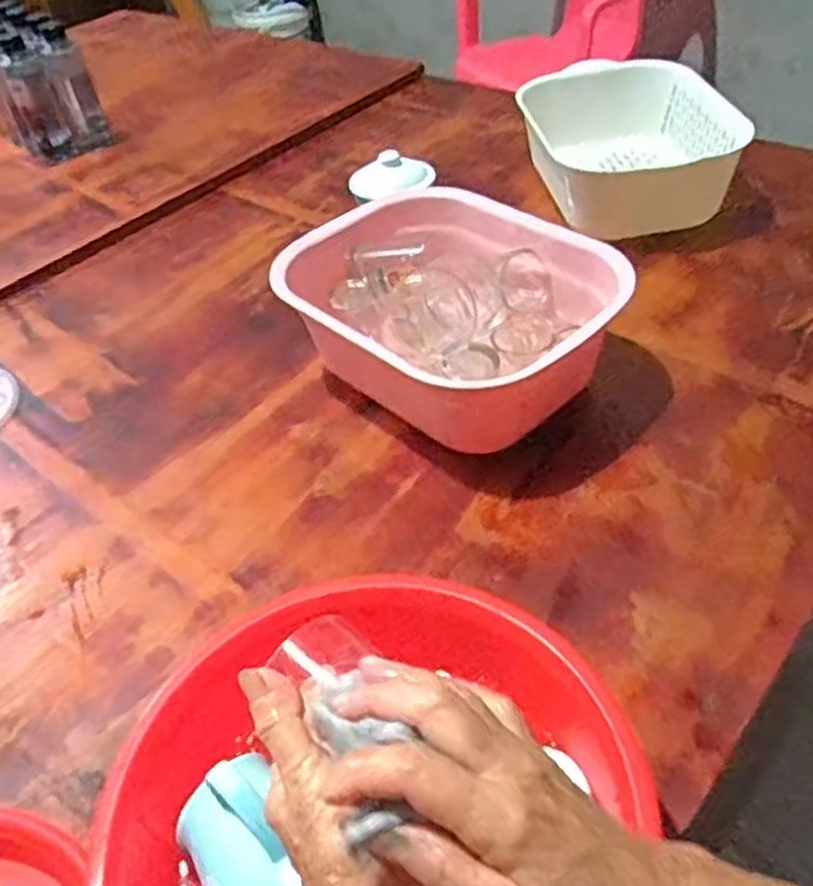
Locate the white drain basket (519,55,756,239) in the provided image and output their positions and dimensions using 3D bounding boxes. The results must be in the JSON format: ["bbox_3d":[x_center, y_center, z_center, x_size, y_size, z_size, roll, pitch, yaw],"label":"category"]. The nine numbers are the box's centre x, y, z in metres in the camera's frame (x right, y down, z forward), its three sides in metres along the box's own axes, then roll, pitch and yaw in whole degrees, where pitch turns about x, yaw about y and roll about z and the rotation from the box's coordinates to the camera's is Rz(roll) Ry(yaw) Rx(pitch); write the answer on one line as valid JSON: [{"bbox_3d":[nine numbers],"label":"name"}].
[{"bbox_3d":[0.260,-0.342,0.939,0.218,0.104,0.258,-11,45,-3],"label":"white drain basket"}]

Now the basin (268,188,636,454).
[{"bbox_3d":[0.036,-0.109,0.733,0.284,0.119,0.215,31,55,33],"label":"basin"}]

